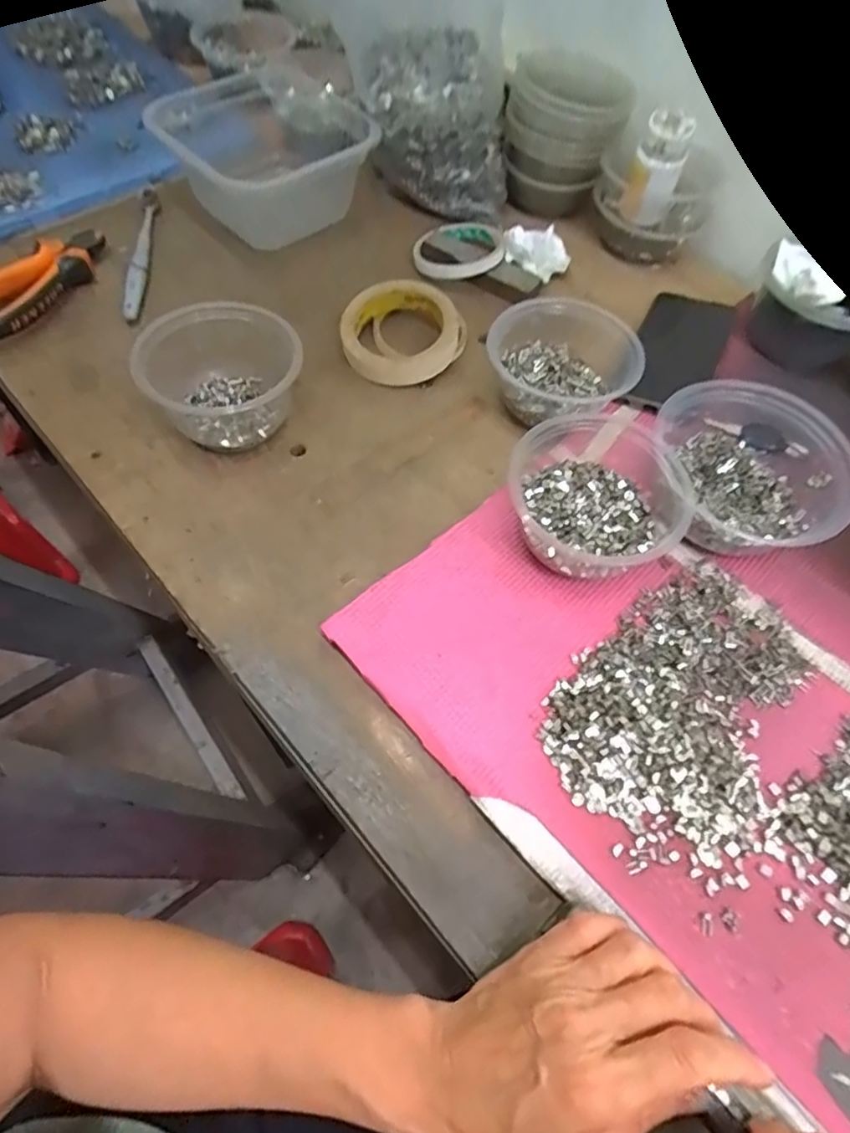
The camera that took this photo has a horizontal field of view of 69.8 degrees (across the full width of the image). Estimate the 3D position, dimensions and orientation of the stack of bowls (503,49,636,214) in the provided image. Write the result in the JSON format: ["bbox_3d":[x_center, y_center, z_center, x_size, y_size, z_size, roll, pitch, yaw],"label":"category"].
[{"bbox_3d":[0.140,-0.440,0.621,0.118,0.108,0.102,10,60,2],"label":"stack of bowls"}]

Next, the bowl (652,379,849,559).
[{"bbox_3d":[0.234,-0.078,0.446,0.135,0.064,0.154,29,63,13],"label":"bowl"}]

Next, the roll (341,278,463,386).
[{"bbox_3d":[-0.018,-0.206,0.533,0.104,0.035,0.104,2,60,-3],"label":"roll"}]

